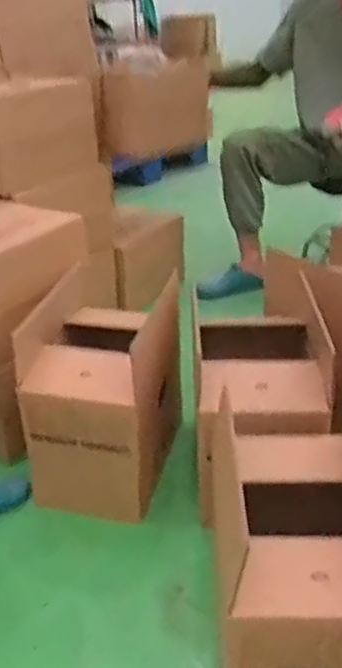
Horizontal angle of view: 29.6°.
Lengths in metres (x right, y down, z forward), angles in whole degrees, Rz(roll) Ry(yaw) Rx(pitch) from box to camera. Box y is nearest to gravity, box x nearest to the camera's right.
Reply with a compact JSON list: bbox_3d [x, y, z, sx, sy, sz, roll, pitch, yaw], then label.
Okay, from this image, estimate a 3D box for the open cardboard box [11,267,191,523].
[{"bbox_3d":[-0.139,0.120,1.423,0.313,0.381,0.377,7,30,13],"label":"open cardboard box"}]

